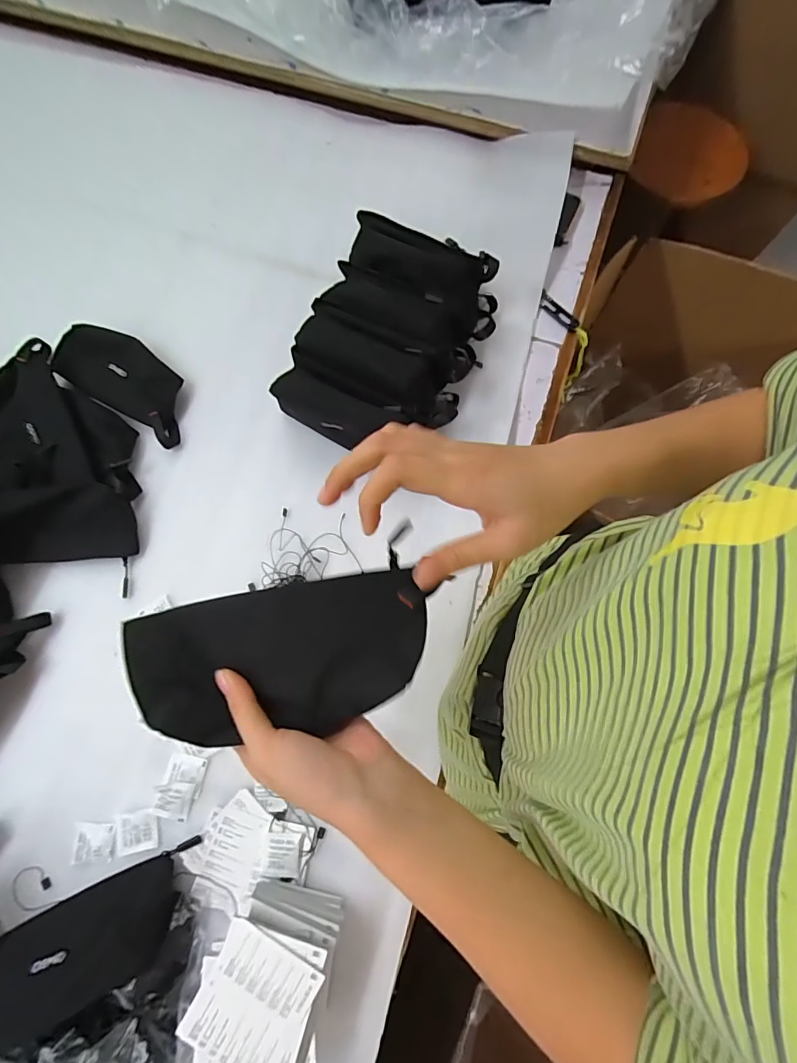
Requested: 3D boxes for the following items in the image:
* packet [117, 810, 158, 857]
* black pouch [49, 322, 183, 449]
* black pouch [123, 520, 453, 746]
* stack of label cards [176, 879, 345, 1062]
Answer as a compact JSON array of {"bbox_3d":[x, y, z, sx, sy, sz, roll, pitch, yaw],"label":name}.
[{"bbox_3d":[-0.277,0.318,0.481,0.044,0.005,0.038,-11,75,-4],"label":"packet"},{"bbox_3d":[-0.361,-0.204,0.603,0.201,0.031,0.092,33,77,8],"label":"black pouch"},{"bbox_3d":[-0.076,0.076,0.289,0.189,0.013,0.097,-12,75,3],"label":"black pouch"},{"bbox_3d":[-0.122,0.419,0.416,0.110,0.055,0.145,15,75,4],"label":"stack of label cards"}]

